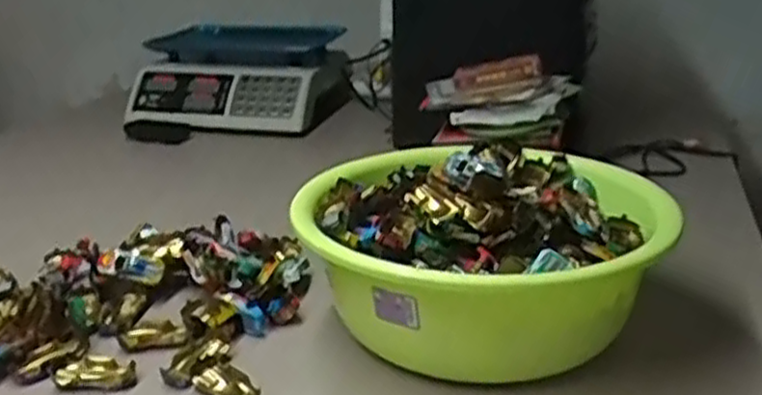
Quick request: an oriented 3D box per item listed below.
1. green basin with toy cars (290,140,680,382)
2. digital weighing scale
[{"bbox_3d":[0.090,0.054,0.686,0.289,0.139,0.311,0,19,0],"label":"green basin with toy cars"},{"bbox_3d":[-0.262,-0.222,1.491,0.369,0.161,0.419,2,19,6],"label":"digital weighing scale"}]

